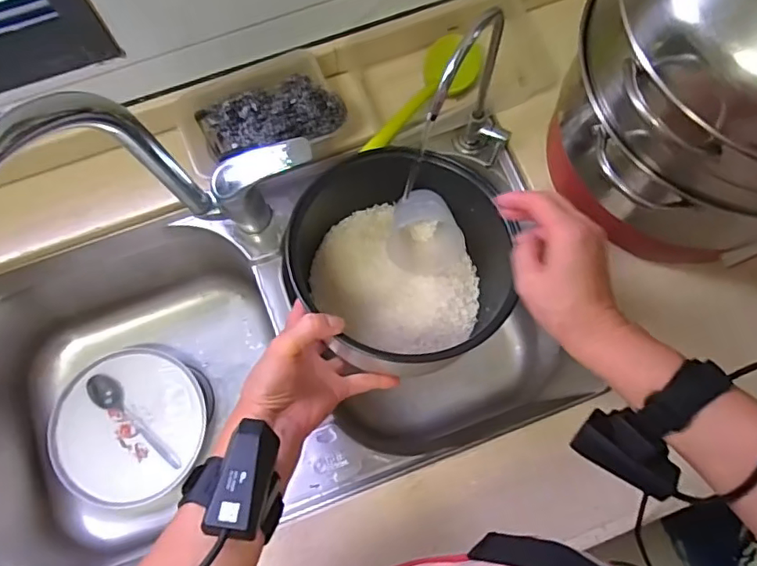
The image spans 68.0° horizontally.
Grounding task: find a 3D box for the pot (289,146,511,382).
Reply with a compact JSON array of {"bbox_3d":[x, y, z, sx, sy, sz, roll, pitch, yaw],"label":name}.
[{"bbox_3d":[0.027,-0.020,0.543,0.205,0.103,0.194,0,76,0],"label":"pot"}]

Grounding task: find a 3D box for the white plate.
[{"bbox_3d":[-0.337,0.190,0.758,0.198,0.028,0.190,0,76,0],"label":"white plate"}]

